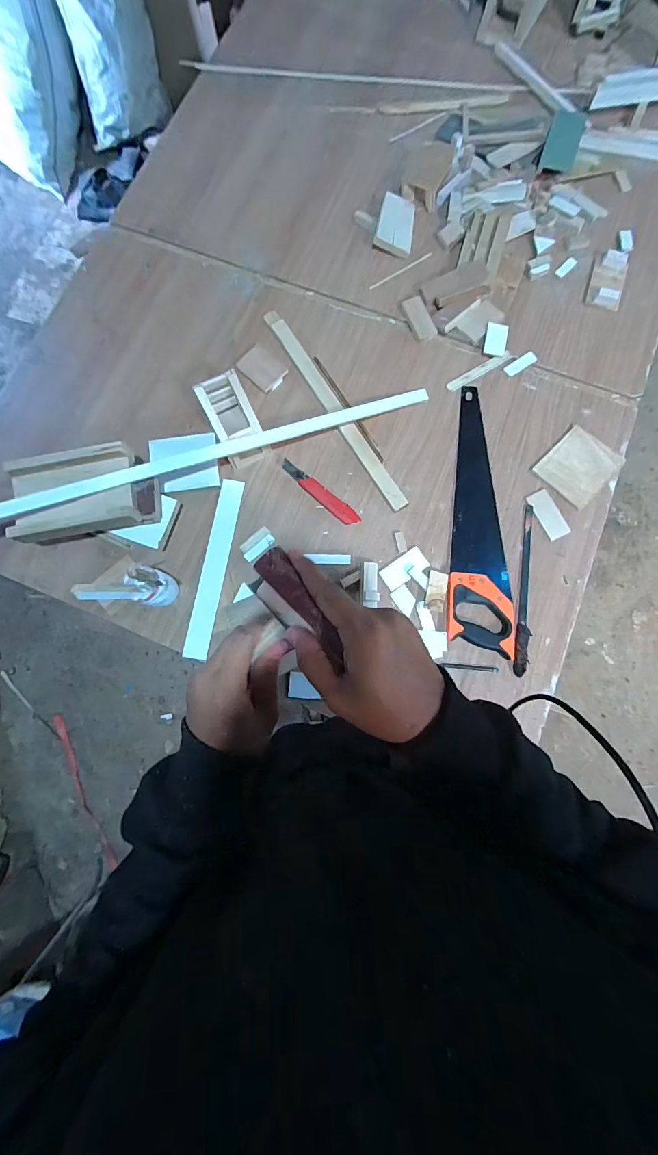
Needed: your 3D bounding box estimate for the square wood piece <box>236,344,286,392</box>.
[{"bbox_3d":[-0.136,-0.422,0.808,0.095,0.013,0.067,43,82,10],"label":"square wood piece"}]

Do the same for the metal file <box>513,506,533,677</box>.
[{"bbox_3d":[0.357,0.018,0.719,0.024,0.010,0.314,9,78,4],"label":"metal file"}]

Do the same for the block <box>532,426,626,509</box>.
[{"bbox_3d":[0.480,-0.216,0.760,0.136,0.007,0.115,-44,80,-8],"label":"block"}]

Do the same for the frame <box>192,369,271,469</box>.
[{"bbox_3d":[-0.176,-0.288,0.735,0.081,0.109,0.116,-29,78,-5],"label":"frame"}]

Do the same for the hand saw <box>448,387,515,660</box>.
[{"bbox_3d":[0.288,-0.123,0.739,0.109,0.019,0.503,6,77,3],"label":"hand saw"}]

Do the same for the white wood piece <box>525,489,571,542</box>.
[{"bbox_3d":[0.416,-0.119,0.749,0.045,0.005,0.094,-25,78,-4],"label":"white wood piece"}]

